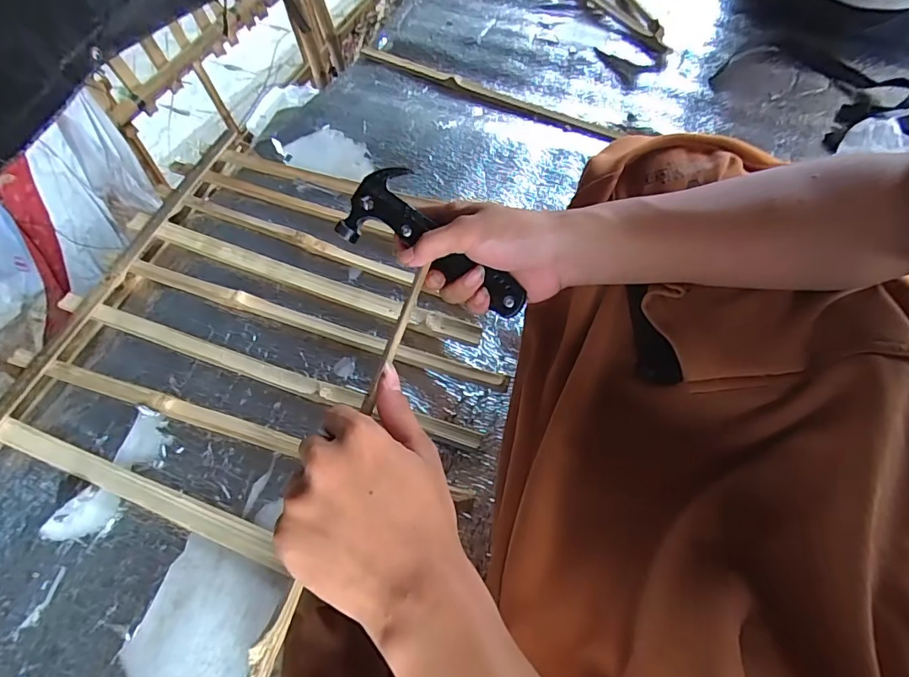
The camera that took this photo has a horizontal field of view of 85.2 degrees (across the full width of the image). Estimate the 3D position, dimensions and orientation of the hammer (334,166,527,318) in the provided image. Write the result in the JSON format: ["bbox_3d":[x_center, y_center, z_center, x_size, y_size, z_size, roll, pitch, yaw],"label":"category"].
[{"bbox_3d":[-0.015,-0.070,0.381,0.160,0.031,0.061,36,65,8],"label":"hammer"}]

